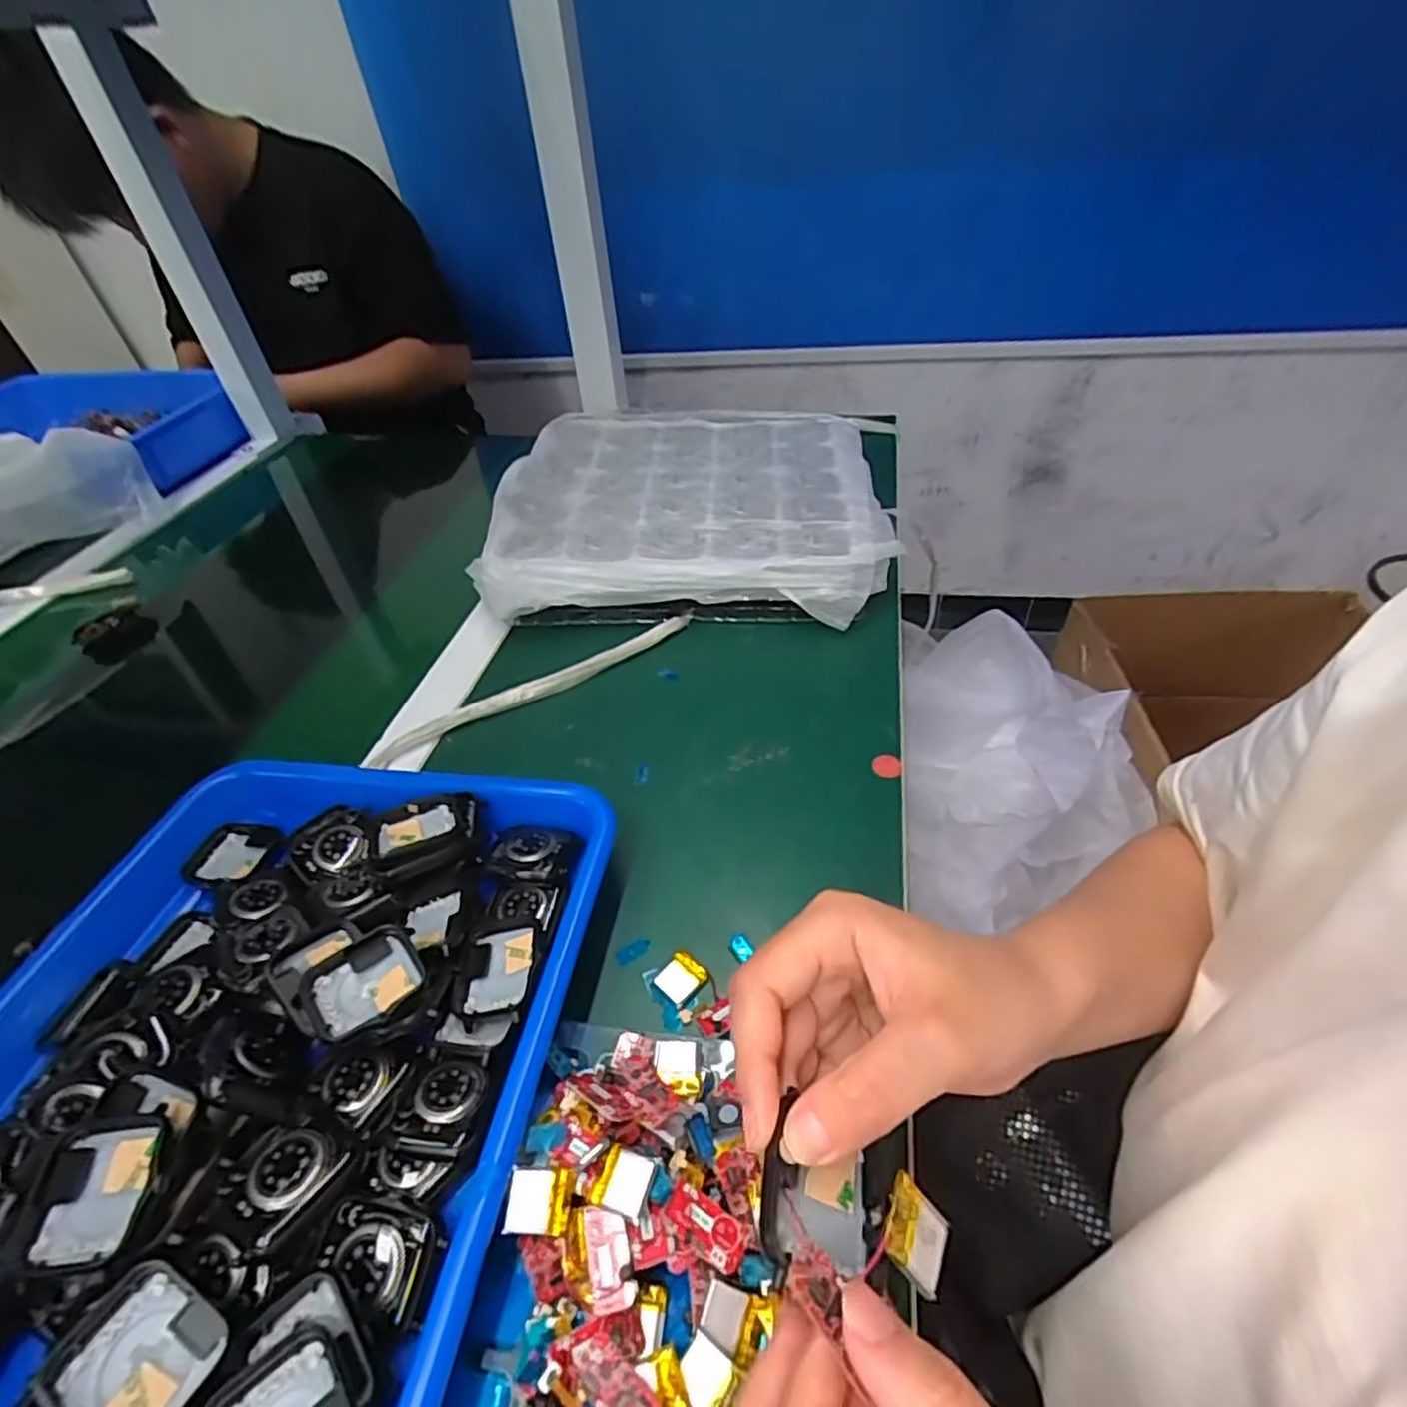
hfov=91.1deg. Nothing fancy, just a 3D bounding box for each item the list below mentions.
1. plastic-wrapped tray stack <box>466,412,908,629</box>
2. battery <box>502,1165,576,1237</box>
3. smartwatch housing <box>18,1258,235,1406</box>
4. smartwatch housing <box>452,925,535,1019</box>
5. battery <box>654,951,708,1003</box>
[{"bbox_3d":[-0.009,-0.166,0.560,0.291,0.047,0.266,0,49,4],"label":"plastic-wrapped tray stack"},{"bbox_3d":[-0.056,0.170,0.236,0.021,0.007,0.018,1,49,6],"label":"battery"},{"bbox_3d":[-0.167,0.195,0.202,0.042,0.011,0.042,22,42,5],"label":"smartwatch housing"},{"bbox_3d":[-0.090,0.114,0.296,0.034,0.011,0.038,-1,48,3],"label":"smartwatch housing"},{"bbox_3d":[-0.011,0.125,0.315,0.018,0.004,0.020,34,59,29],"label":"battery"}]

